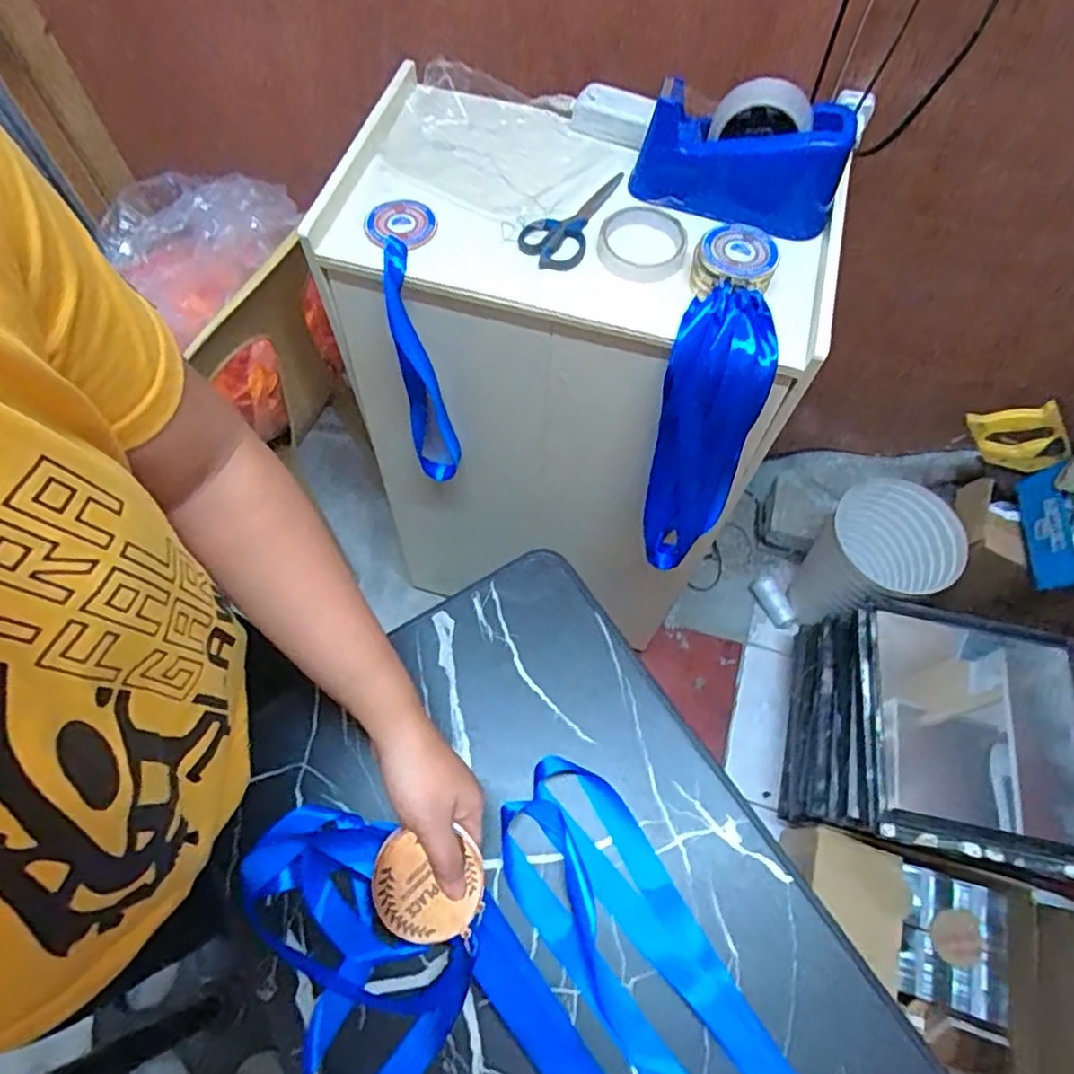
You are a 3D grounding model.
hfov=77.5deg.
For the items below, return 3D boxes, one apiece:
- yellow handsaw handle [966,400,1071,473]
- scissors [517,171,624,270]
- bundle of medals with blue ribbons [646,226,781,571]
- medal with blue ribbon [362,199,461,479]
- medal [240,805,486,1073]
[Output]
[{"bbox_3d":[0.761,-0.156,1.059,0.115,0.120,0.014,-13,32,36],"label":"yellow handsaw handle"},{"bbox_3d":[0.038,-0.340,0.698,0.066,0.015,0.162,23,65,10],"label":"scissors"},{"bbox_3d":[0.179,-0.130,0.741,0.096,0.376,0.102,4,41,1],"label":"bundle of medals with blue ribbons"},{"bbox_3d":[-0.137,-0.217,0.807,0.070,0.316,0.154,-9,64,-6],"label":"medal with blue ribbon"},{"bbox_3d":[-0.142,0.303,0.474,0.179,0.104,0.185,14,64,5],"label":"medal"}]

